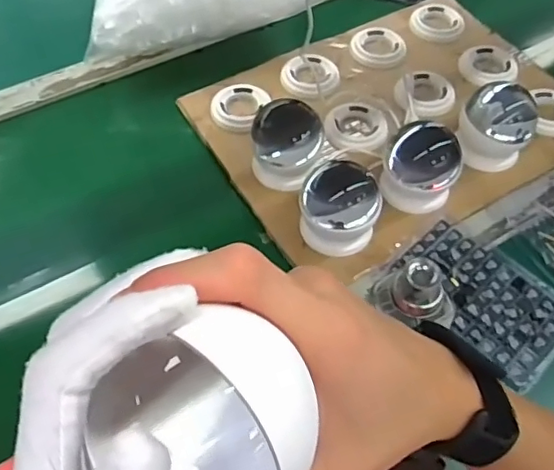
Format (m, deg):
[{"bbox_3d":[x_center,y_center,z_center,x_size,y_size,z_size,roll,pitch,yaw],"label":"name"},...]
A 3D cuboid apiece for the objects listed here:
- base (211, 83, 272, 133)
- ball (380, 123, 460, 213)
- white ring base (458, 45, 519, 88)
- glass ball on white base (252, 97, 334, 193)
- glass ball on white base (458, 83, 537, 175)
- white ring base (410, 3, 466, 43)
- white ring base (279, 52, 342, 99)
[{"bbox_3d":[-0.046,-0.153,0.684,0.060,0.013,0.073,21,57,14],"label":"base"},{"bbox_3d":[0.145,-0.069,0.587,0.073,0.075,0.061,17,56,12],"label":"ball"},{"bbox_3d":[0.271,-0.216,0.733,0.074,0.014,0.067,-20,57,-14],"label":"white ring base"},{"bbox_3d":[0.012,-0.093,0.610,0.075,0.069,0.085,-7,55,-5],"label":"glass ball on white base"},{"bbox_3d":[0.235,-0.121,0.616,0.073,0.092,0.074,0,55,0],"label":"glass ball on white base"},{"bbox_3d":[0.219,-0.285,0.777,0.070,0.011,0.072,0,55,0],"label":"white ring base"},{"bbox_3d":[0.040,-0.196,0.713,0.072,0.014,0.075,5,55,3],"label":"white ring base"}]

